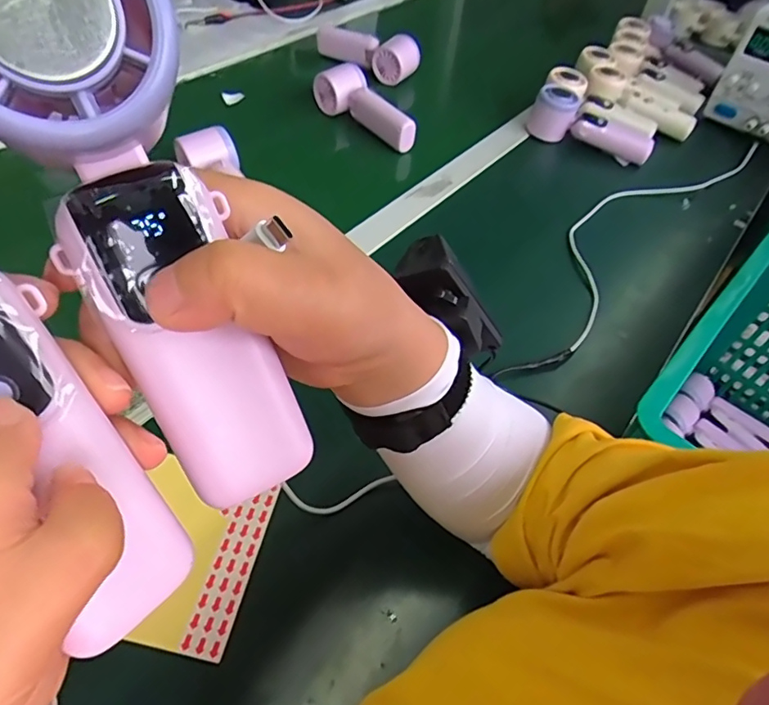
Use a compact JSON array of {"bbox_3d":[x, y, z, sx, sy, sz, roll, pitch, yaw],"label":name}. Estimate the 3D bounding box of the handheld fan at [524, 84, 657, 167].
[{"bbox_3d":[0.289,-0.315,0.744,0.170,0.064,0.050,27,54,16],"label":"handheld fan"}]

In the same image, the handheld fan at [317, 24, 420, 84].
[{"bbox_3d":[-0.024,-0.481,0.844,0.165,0.055,0.050,31,55,18],"label":"handheld fan"}]

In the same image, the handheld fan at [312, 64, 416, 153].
[{"bbox_3d":[-0.027,-0.329,0.717,0.056,0.053,0.171,-27,59,-24],"label":"handheld fan"}]

